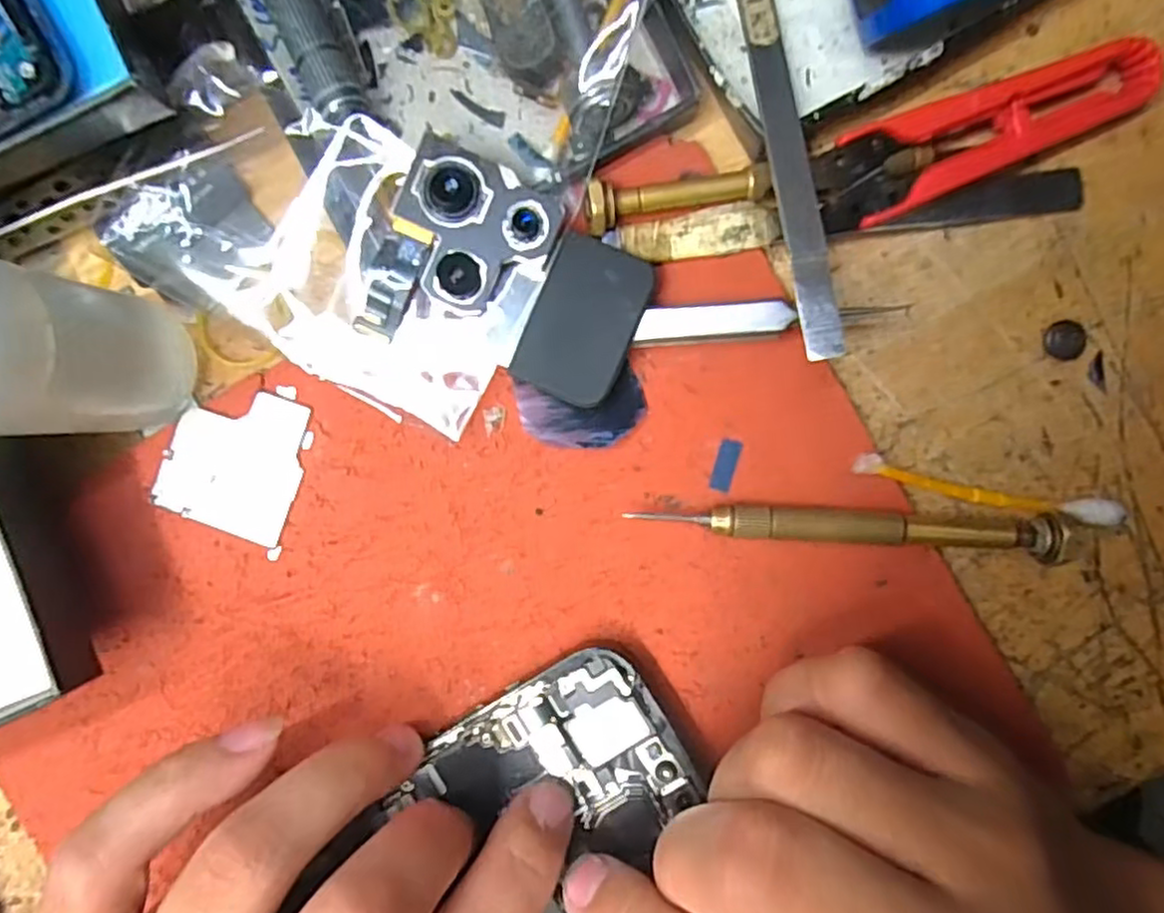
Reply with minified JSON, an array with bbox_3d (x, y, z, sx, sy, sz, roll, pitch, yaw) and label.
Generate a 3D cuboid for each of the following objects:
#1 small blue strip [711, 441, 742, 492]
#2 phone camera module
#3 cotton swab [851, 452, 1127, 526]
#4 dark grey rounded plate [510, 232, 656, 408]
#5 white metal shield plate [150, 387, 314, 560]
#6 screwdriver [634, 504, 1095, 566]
[{"bbox_3d":[0.039,0.003,0.184,0.005,0.004,0.014,17,93,0],"label":"small blue strip"},{"bbox_3d":[-0.031,-0.048,0.170,0.037,0.006,0.049,24,100,-4],"label":"phone camera module"},{"bbox_3d":[0.107,0.009,0.183,0.073,0.009,0.007,11,93,0],"label":"cotton swab"},{"bbox_3d":[0.001,-0.034,0.174,0.026,0.004,0.041,23,90,7],"label":"dark grey rounded plate"},{"bbox_3d":[-0.094,0.000,0.186,0.036,0.004,0.041,20,93,0],"label":"white metal shield plate"},{"bbox_3d":[0.075,0.019,0.180,0.119,0.012,0.012,1,93,1],"label":"screwdriver"}]

